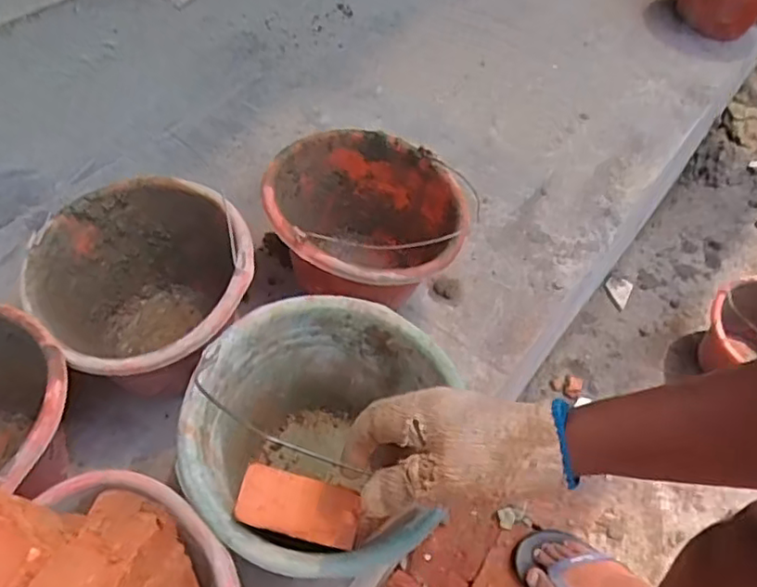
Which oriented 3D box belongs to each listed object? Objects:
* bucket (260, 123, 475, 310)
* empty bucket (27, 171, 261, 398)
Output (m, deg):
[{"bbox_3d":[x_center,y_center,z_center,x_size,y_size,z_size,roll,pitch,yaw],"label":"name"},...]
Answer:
[{"bbox_3d":[-0.025,-0.075,0.853,0.263,0.169,0.248,2,53,-3],"label":"bucket"},{"bbox_3d":[-0.259,0.004,0.756,0.238,0.168,0.233,2,53,-3],"label":"empty bucket"}]

